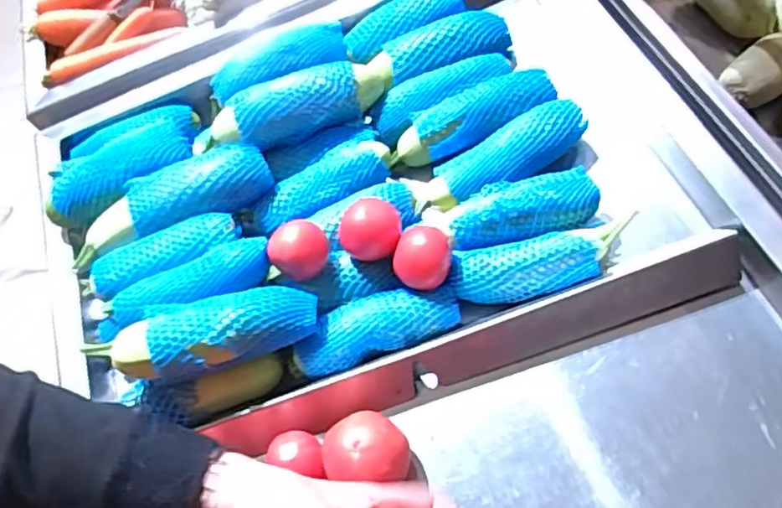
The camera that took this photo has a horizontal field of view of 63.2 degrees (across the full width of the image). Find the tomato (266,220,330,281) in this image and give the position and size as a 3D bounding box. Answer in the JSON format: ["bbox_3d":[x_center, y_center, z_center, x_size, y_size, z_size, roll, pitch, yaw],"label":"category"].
[{"bbox_3d":[-0.102,0.001,0.704,0.062,0.060,0.055,-16,59,-10],"label":"tomato"}]

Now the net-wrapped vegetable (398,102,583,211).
[{"bbox_3d":[0.129,-0.117,0.750,0.221,0.057,0.066,-21,60,-13],"label":"net-wrapped vegetable"}]

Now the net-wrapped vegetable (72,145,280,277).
[{"bbox_3d":[-0.263,-0.059,0.747,0.245,0.060,0.081,-23,61,-14],"label":"net-wrapped vegetable"}]

